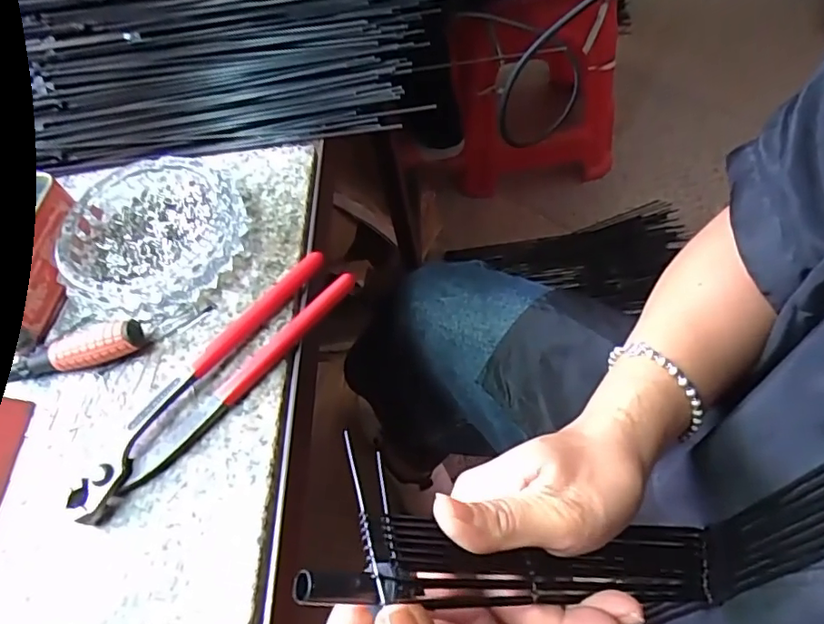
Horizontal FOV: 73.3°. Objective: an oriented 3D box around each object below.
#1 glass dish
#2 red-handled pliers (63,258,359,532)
[{"bbox_3d":[-0.176,-0.057,0.381,0.119,0.022,0.126,-4,58,6],"label":"glass dish"},{"bbox_3d":[-0.117,0.037,0.328,0.042,0.020,0.193,36,69,26],"label":"red-handled pliers"}]

